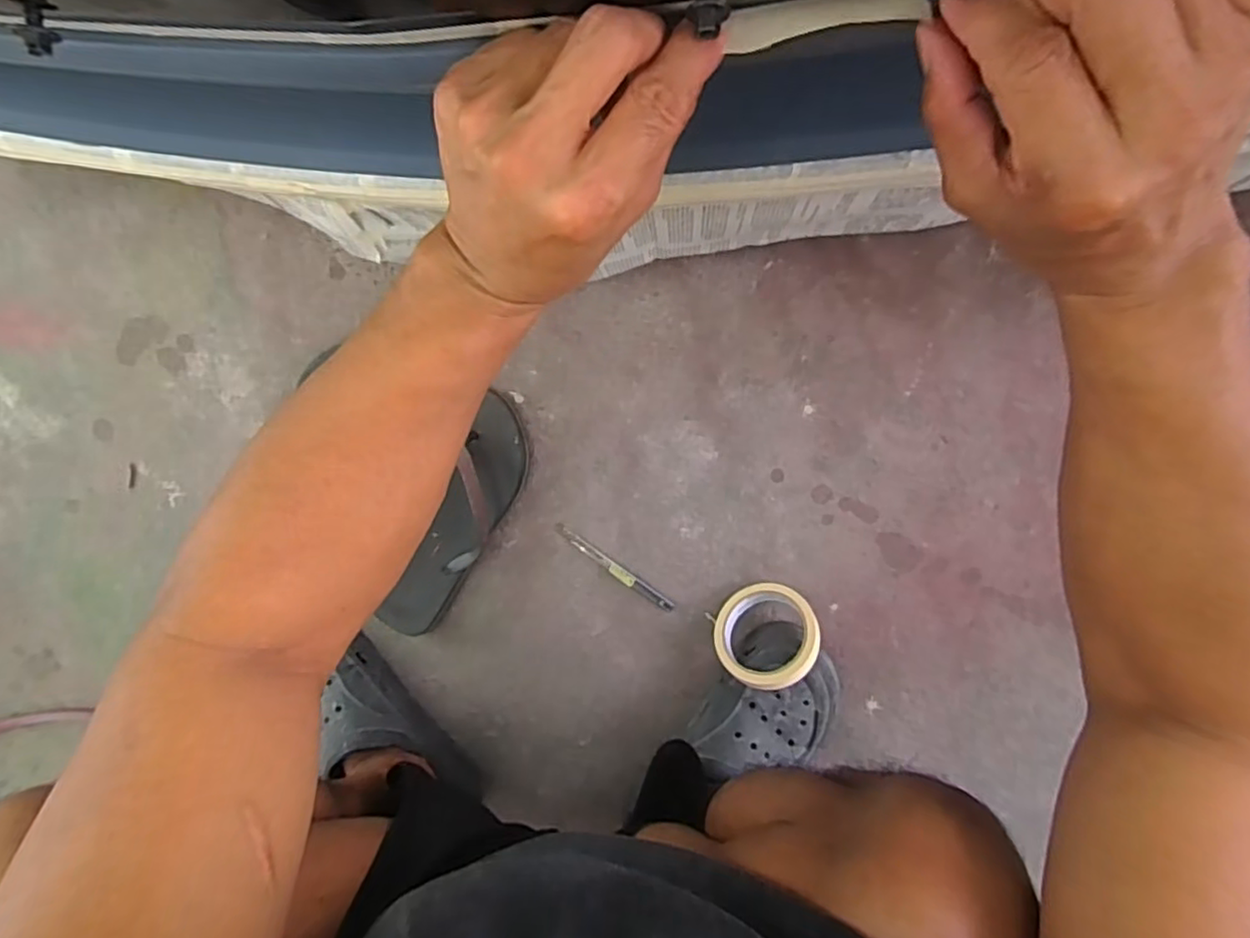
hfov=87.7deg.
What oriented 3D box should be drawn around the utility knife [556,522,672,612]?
[{"bbox_3d":[-0.011,0.104,0.674,0.144,0.004,0.015,35,100,1],"label":"utility knife"}]

